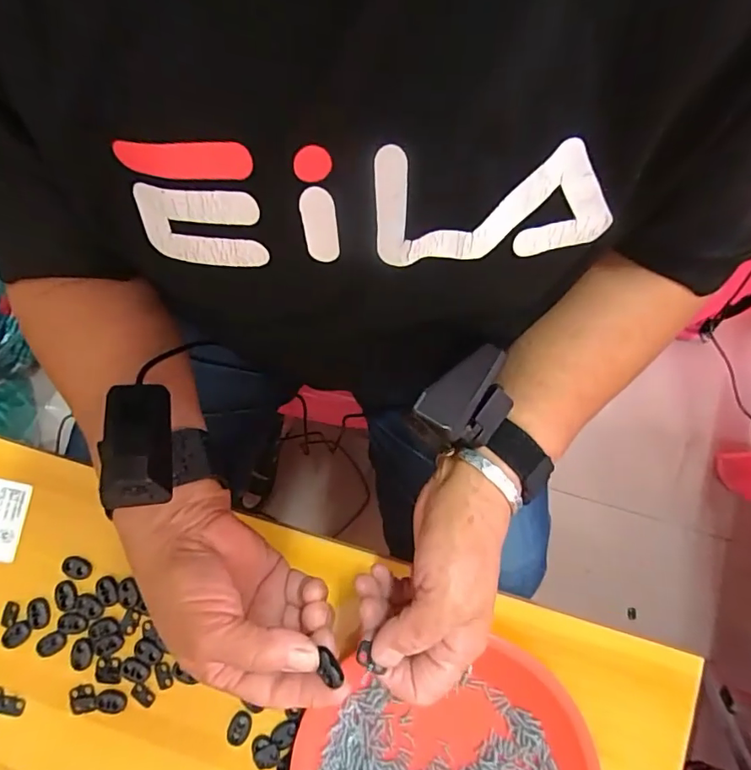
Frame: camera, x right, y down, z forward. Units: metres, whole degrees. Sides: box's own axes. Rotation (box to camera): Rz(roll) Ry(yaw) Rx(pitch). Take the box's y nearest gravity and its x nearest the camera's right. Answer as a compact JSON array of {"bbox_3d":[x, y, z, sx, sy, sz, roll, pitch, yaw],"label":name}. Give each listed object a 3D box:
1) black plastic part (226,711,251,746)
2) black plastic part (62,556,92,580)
[{"bbox_3d":[-0.097,0.244,0.359,0.015,0.004,0.021,19,84,5],"label":"black plastic part"},{"bbox_3d":[-0.225,0.138,0.381,0.022,0.005,0.015,26,84,6],"label":"black plastic part"}]

